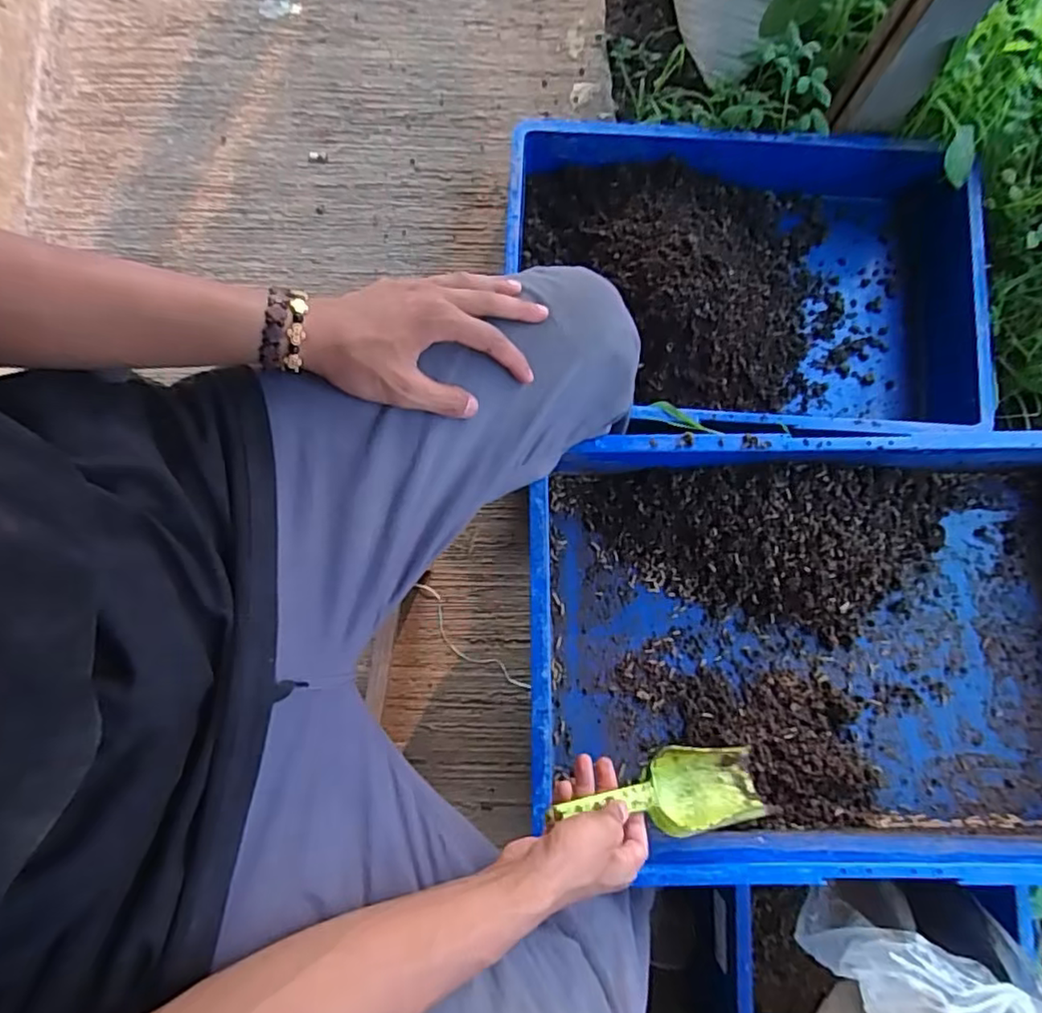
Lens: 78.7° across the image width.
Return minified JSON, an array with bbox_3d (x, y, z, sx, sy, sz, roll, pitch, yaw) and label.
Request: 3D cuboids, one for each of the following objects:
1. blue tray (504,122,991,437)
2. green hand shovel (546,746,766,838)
[{"bbox_3d":[0.337,-0.339,0.980,0.710,0.135,0.436,4,80,0],"label":"blue tray"},{"bbox_3d":[0.139,0.257,0.569,0.218,0.051,0.064,11,77,-37],"label":"green hand shovel"}]

